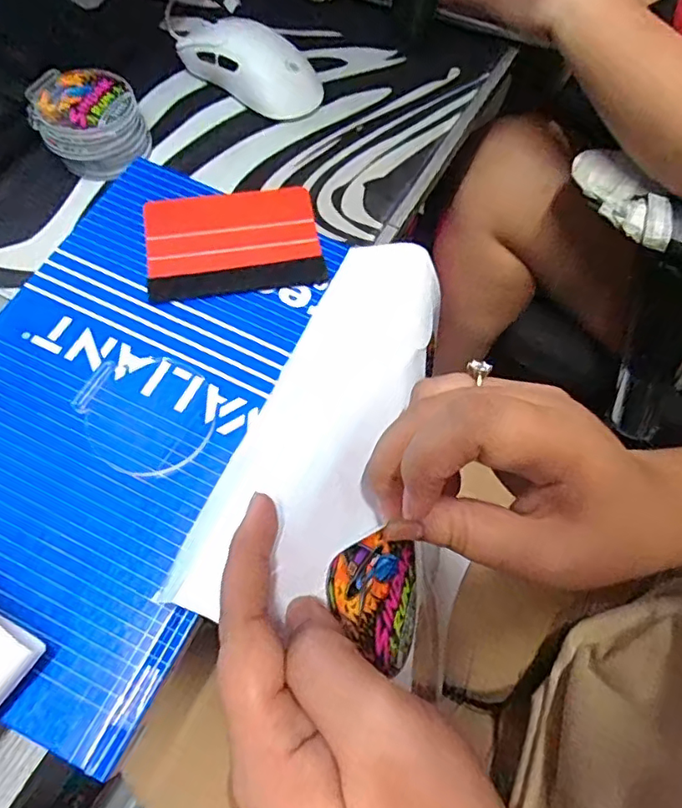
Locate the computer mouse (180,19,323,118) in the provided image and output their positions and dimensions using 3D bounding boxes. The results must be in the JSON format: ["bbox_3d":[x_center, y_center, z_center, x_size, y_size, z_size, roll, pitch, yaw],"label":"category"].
[{"bbox_3d":[-0.063,-0.262,0.430,0.109,0.034,0.064,31,67,12],"label":"computer mouse"}]

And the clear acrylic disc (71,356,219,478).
[{"bbox_3d":[-0.099,0.004,0.289,0.069,0.004,0.060,28,67,10],"label":"clear acrylic disc"}]

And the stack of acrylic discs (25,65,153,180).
[{"bbox_3d":[-0.172,-0.193,0.394,0.070,0.037,0.074,-19,67,-11],"label":"stack of acrylic discs"}]

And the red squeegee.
[{"bbox_3d":[-0.064,-0.097,0.337,0.098,0.004,0.073,-9,67,-6],"label":"red squeegee"}]

